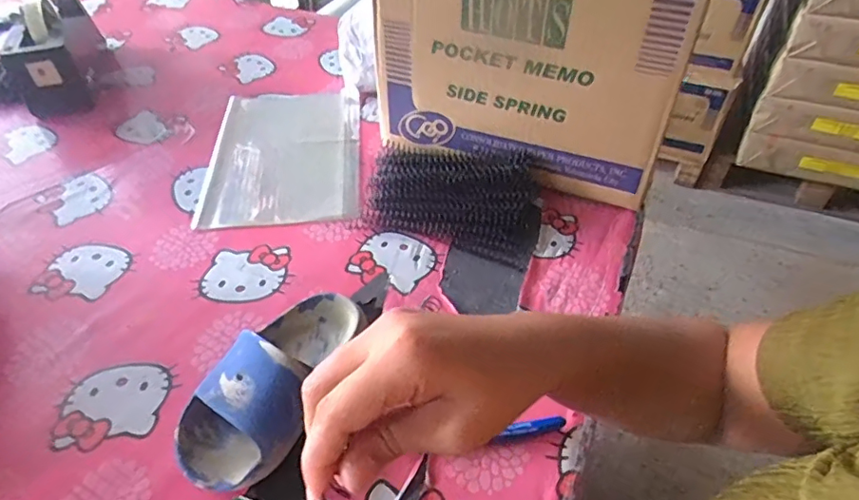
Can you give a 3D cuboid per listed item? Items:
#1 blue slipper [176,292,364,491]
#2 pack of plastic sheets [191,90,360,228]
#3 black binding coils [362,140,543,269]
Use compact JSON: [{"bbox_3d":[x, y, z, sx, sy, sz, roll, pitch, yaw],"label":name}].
[{"bbox_3d":[-0.120,0.093,0.423,0.092,0.059,0.175,14,48,15],"label":"blue slipper"},{"bbox_3d":[-0.175,-0.127,0.676,0.175,0.014,0.264,-4,46,-3],"label":"pack of plastic sheets"},{"bbox_3d":[0.029,-0.061,0.576,0.183,0.051,0.116,17,49,17],"label":"black binding coils"}]

